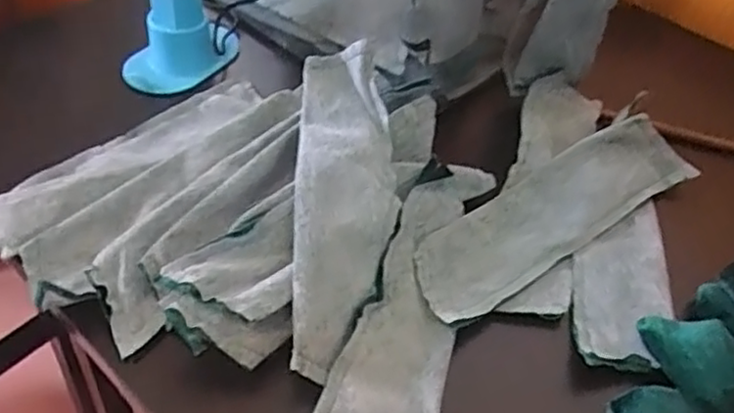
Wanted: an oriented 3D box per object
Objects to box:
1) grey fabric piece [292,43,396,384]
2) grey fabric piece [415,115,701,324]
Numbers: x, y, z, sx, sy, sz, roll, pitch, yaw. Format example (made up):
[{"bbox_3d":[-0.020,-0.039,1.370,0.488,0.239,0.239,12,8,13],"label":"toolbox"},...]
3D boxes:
[{"bbox_3d":[-0.011,-0.005,0.349,0.050,0.021,0.175,4,59,-2],"label":"grey fabric piece"},{"bbox_3d":[0.103,-0.002,0.386,0.192,0.019,0.050,-27,54,-28],"label":"grey fabric piece"}]

